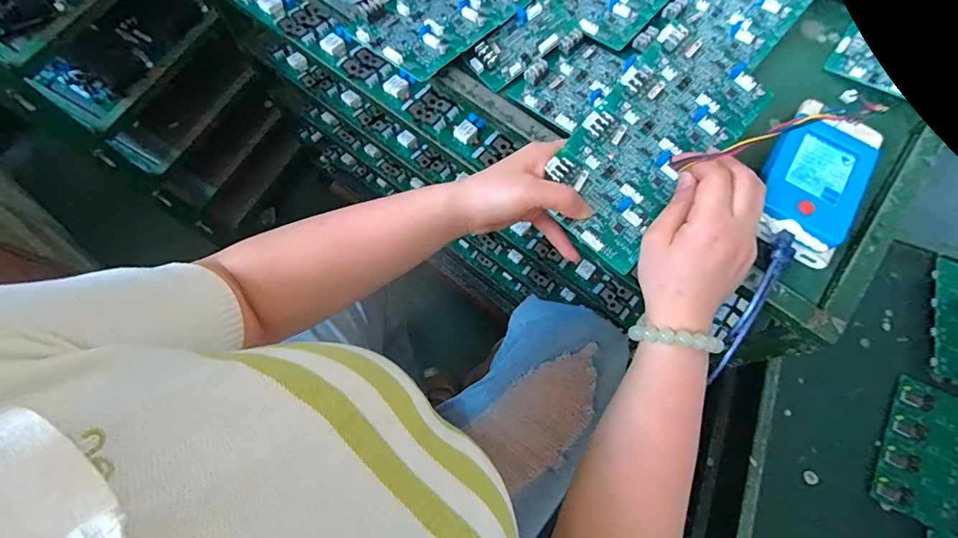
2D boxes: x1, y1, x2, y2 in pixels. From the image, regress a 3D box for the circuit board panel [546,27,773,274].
[{"bbox_3d":[0.139,-0.103,0.363,0.101,0.025,0.194,38,86,11],"label":"circuit board panel"}]

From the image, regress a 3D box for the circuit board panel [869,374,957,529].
[{"bbox_3d":[0.668,0.274,0.674,0.108,0.015,0.197,29,74,9],"label":"circuit board panel"}]

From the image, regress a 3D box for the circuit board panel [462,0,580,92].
[{"bbox_3d":[0.040,-0.213,0.425,0.105,0.018,0.048,-38,76,-11],"label":"circuit board panel"}]

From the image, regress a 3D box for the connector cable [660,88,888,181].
[{"bbox_3d":[0.199,-0.091,0.321,0.132,0.029,0.022,-17,70,28],"label":"connector cable"}]

